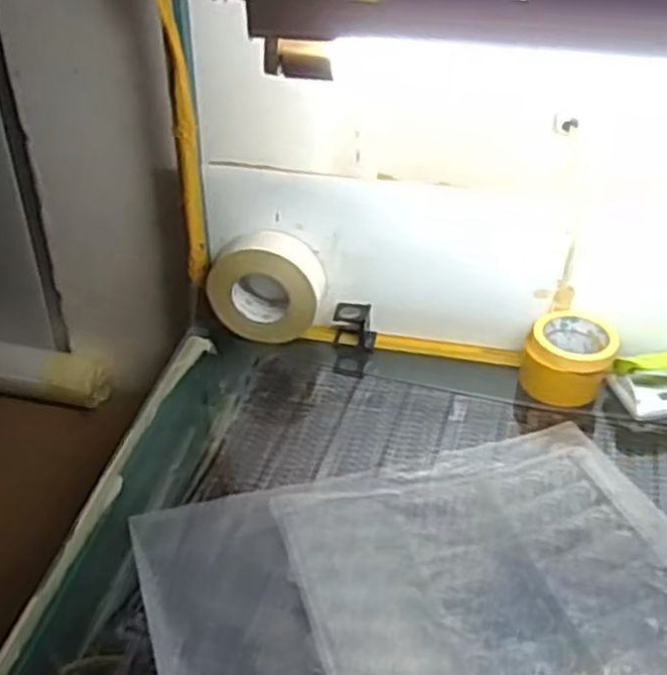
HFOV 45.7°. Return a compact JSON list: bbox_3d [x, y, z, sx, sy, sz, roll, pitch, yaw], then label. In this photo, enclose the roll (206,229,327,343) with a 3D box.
[{"bbox_3d":[-0.090,-0.054,1.068,0.149,0.155,0.064,7,36,8],"label":"roll"}]

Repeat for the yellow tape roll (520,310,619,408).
[{"bbox_3d":[0.290,0.025,0.976,0.100,0.073,0.108,1,36,-1],"label":"yellow tape roll"}]

